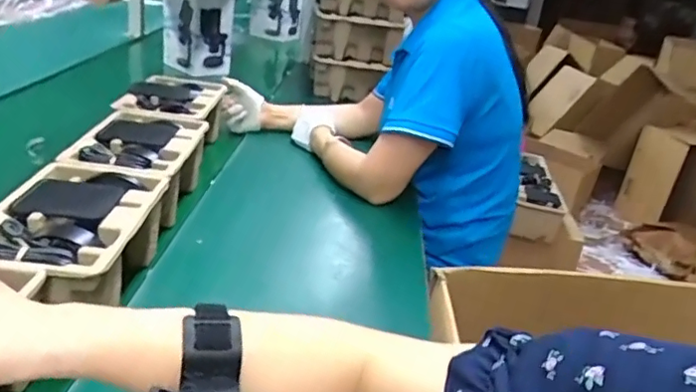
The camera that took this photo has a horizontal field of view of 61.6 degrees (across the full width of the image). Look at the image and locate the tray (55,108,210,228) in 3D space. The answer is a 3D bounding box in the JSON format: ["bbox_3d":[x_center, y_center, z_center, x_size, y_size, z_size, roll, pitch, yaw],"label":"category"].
[{"bbox_3d":[-0.309,-0.047,0.873,0.147,0.096,0.239,9,23,-6],"label":"tray"}]

